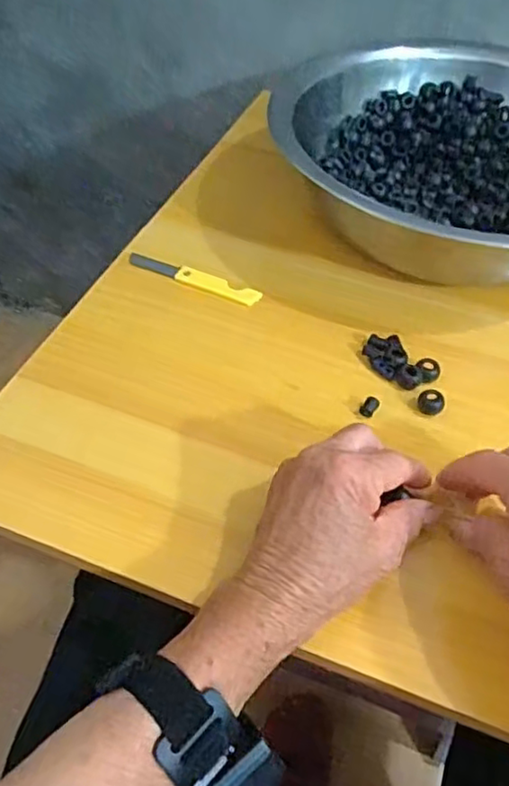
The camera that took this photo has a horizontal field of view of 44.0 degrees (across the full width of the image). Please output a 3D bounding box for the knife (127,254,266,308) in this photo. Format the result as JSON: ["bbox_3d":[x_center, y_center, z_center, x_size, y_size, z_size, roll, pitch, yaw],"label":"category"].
[{"bbox_3d":[-0.051,-0.093,0.512,0.115,0.004,0.022,18,51,13],"label":"knife"}]

